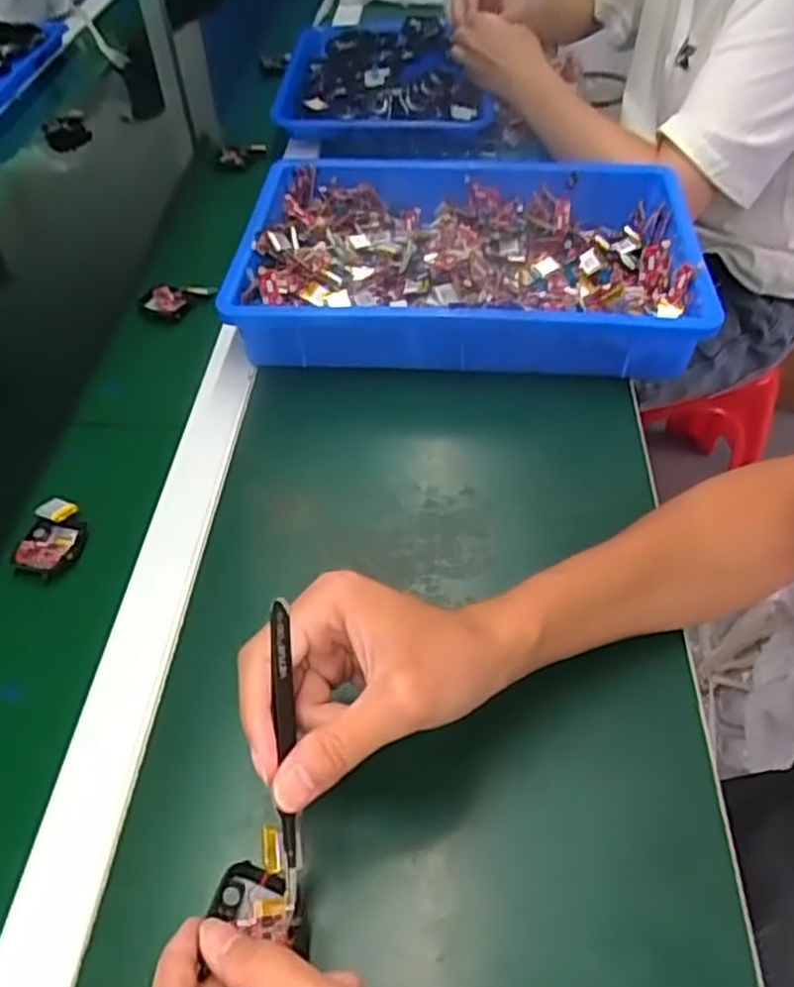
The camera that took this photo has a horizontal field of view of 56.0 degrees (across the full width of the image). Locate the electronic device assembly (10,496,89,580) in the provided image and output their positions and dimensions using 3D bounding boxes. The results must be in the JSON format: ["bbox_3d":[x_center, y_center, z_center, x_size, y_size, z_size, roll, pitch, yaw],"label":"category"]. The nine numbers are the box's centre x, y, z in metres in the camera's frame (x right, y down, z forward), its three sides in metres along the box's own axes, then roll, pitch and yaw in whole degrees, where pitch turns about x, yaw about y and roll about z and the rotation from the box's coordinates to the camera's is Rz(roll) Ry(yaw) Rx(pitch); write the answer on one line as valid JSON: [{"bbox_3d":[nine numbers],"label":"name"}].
[{"bbox_3d":[-0.226,0.028,0.493,0.041,0.010,0.055,8,50,9],"label":"electronic device assembly"}]

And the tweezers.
[{"bbox_3d":[-0.047,0.108,0.314,0.007,0.008,0.126,-3,84,0],"label":"tweezers"}]

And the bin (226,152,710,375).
[{"bbox_3d":[0.059,-0.197,0.643,0.362,0.075,0.241,2,49,5],"label":"bin"}]

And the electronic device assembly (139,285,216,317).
[{"bbox_3d":[-0.196,-0.176,0.672,0.062,0.015,0.028,-8,49,-5],"label":"electronic device assembly"}]

